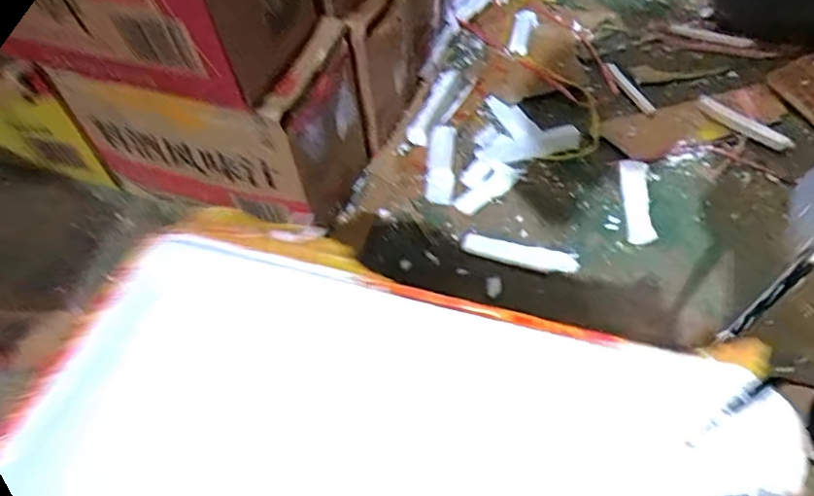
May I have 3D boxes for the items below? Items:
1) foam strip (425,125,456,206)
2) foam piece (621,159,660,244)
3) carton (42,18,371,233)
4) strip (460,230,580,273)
[{"bbox_3d":[0.048,-0.120,0.830,0.037,0.010,0.134,3,54,5],"label":"foam strip"},{"bbox_3d":[0.308,-0.066,0.798,0.035,0.010,0.144,5,55,6],"label":"foam piece"},{"bbox_3d":[-0.235,-0.168,0.756,0.313,0.234,0.199,19,57,16],"label":"carton"},{"bbox_3d":[0.141,0.005,0.755,0.143,0.007,0.035,13,56,11],"label":"strip"}]

